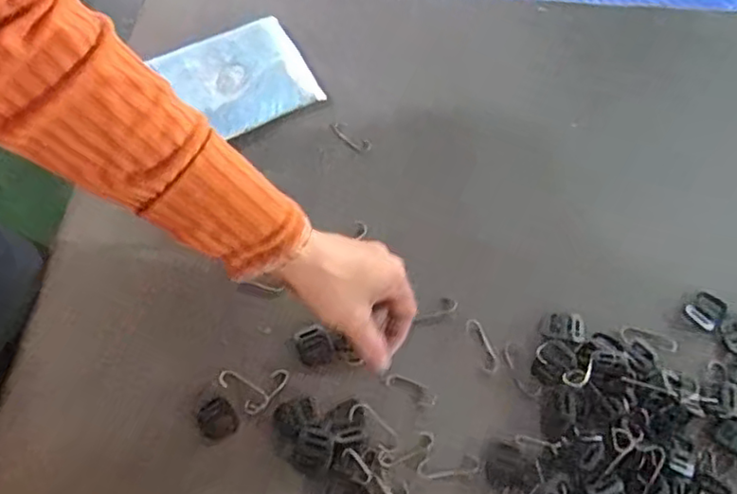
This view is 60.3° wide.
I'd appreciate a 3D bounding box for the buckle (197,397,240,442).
[{"bbox_3d":[-0.110,0.126,0.462,0.025,0.004,0.030,-32,66,-17],"label":"buckle"}]

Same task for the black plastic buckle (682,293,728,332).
[{"bbox_3d":[0.272,0.051,0.509,0.029,0.005,0.026,-34,67,-18],"label":"black plastic buckle"}]

